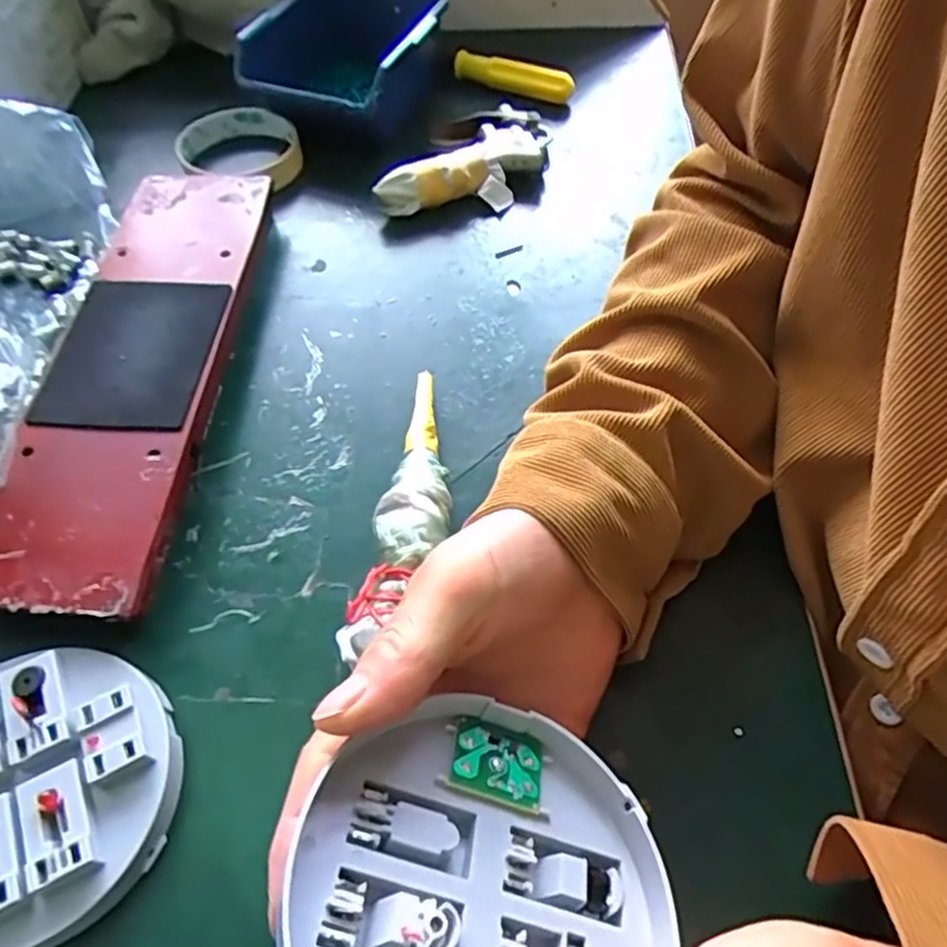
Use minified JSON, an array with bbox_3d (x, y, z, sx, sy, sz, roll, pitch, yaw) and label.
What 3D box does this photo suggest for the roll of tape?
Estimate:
[{"bbox_3d":[-0.162,-0.223,0.481,0.080,0.027,0.094,-23,59,-12],"label":"roll of tape"}]

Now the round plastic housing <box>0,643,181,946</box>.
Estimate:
[{"bbox_3d":[-0.163,0.116,0.253,0.098,0.023,0.101,-1,57,1],"label":"round plastic housing"}]

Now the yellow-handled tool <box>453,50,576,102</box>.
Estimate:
[{"bbox_3d":[0.029,-0.300,0.520,0.091,0.018,0.022,20,60,14],"label":"yellow-handled tool"}]

